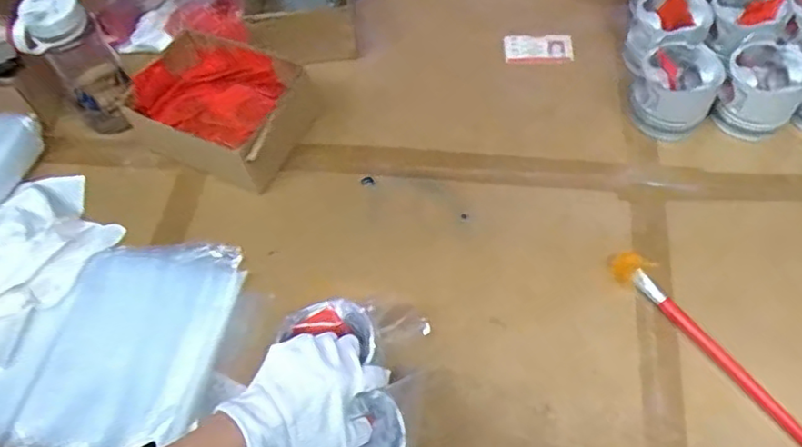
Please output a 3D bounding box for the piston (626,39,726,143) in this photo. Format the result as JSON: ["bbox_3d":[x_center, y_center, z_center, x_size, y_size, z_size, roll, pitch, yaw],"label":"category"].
[{"bbox_3d":[0.332,-0.163,0.792,0.097,0.075,0.093,20,61,16],"label":"piston"}]

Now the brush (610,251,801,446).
[{"bbox_3d":[0.317,0.132,0.641,0.035,0.019,0.279,-32,61,-15],"label":"brush"}]

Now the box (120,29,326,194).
[{"bbox_3d":[-0.221,-0.146,0.820,0.199,0.089,0.155,22,62,16],"label":"box"}]

